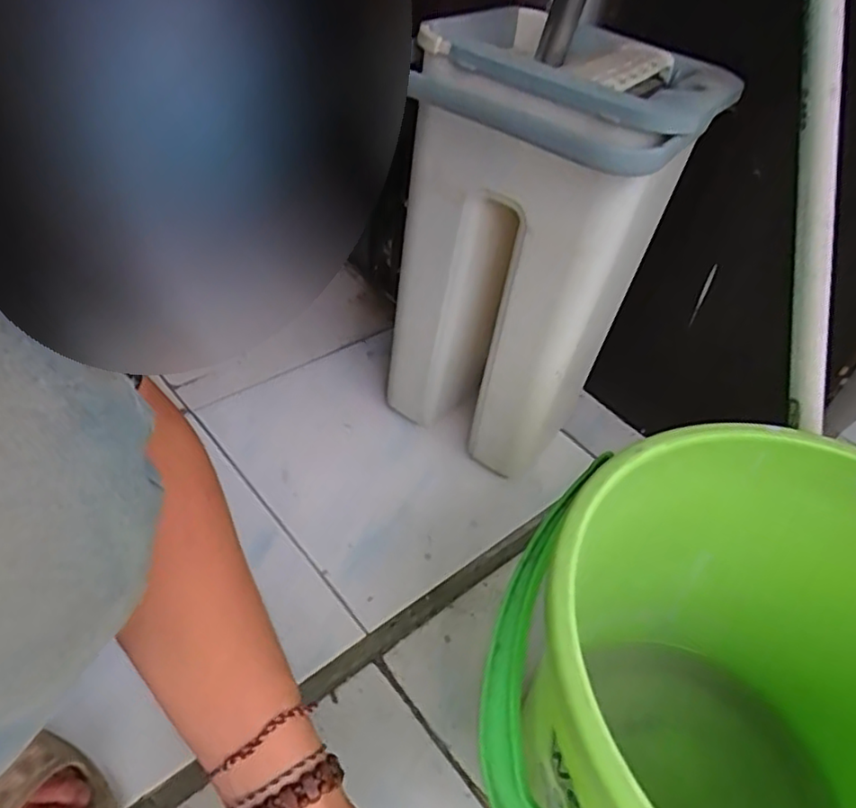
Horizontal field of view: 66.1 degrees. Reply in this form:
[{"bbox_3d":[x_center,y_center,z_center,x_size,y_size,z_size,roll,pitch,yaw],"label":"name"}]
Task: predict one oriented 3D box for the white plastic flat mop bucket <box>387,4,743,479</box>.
[{"bbox_3d":[0.097,-0.130,0.598,0.201,0.347,0.224,28,47,22],"label":"white plastic flat mop bucket"}]

